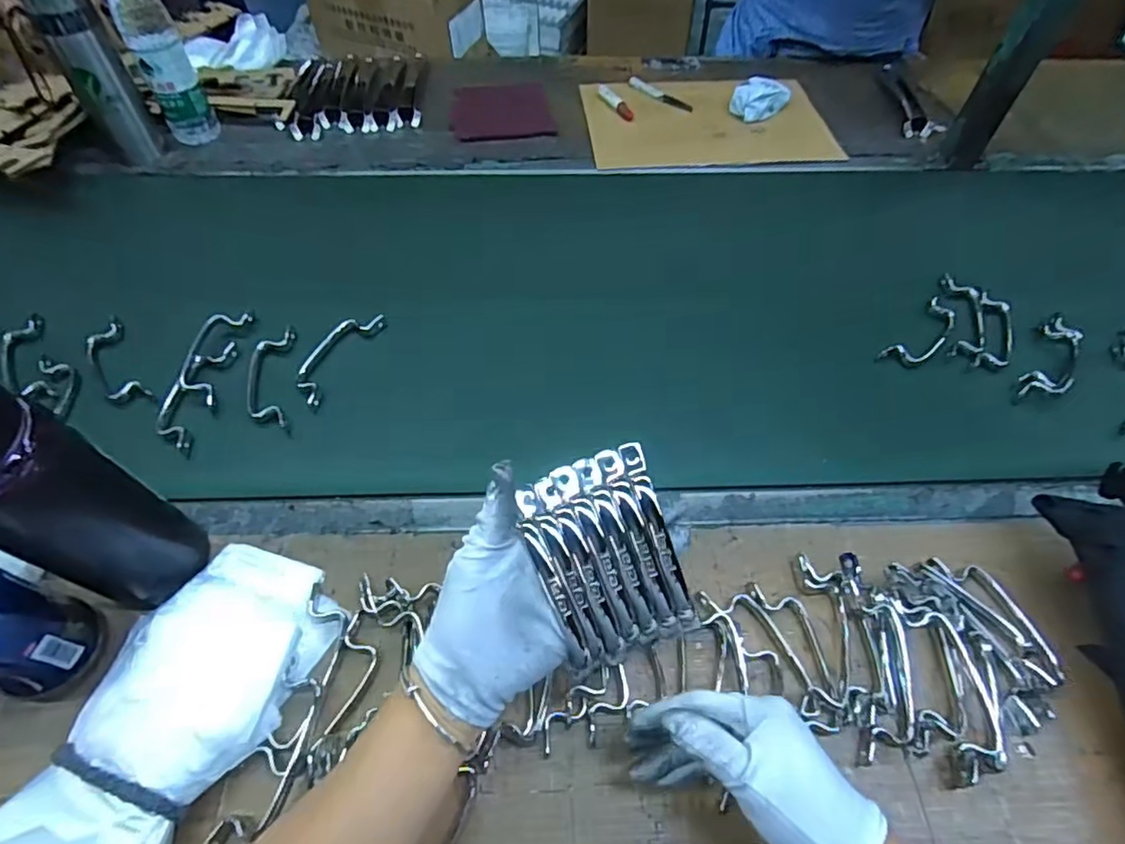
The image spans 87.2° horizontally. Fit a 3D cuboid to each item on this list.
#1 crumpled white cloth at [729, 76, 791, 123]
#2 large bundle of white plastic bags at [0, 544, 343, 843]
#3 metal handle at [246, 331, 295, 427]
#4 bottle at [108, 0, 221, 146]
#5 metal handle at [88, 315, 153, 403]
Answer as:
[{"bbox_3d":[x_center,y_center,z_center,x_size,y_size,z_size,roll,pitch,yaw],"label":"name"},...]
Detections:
[{"bbox_3d":[0.307,-0.505,0.919,0.065,0.034,0.080,36,62,21],"label":"crumpled white cloth"},{"bbox_3d":[-0.278,0.230,0.388,0.121,0.055,0.324,18,57,10],"label":"large bundle of white plastic bags"},{"bbox_3d":[-0.297,-0.042,0.596,0.045,0.017,0.116,-7,56,-6],"label":"metal handle"},{"bbox_3d":[-0.535,-0.489,0.782,0.064,0.205,0.061,-31,62,-20],"label":"bottle"},{"bbox_3d":[-0.459,-0.061,0.603,0.043,0.012,0.118,-29,61,-19],"label":"metal handle"}]

